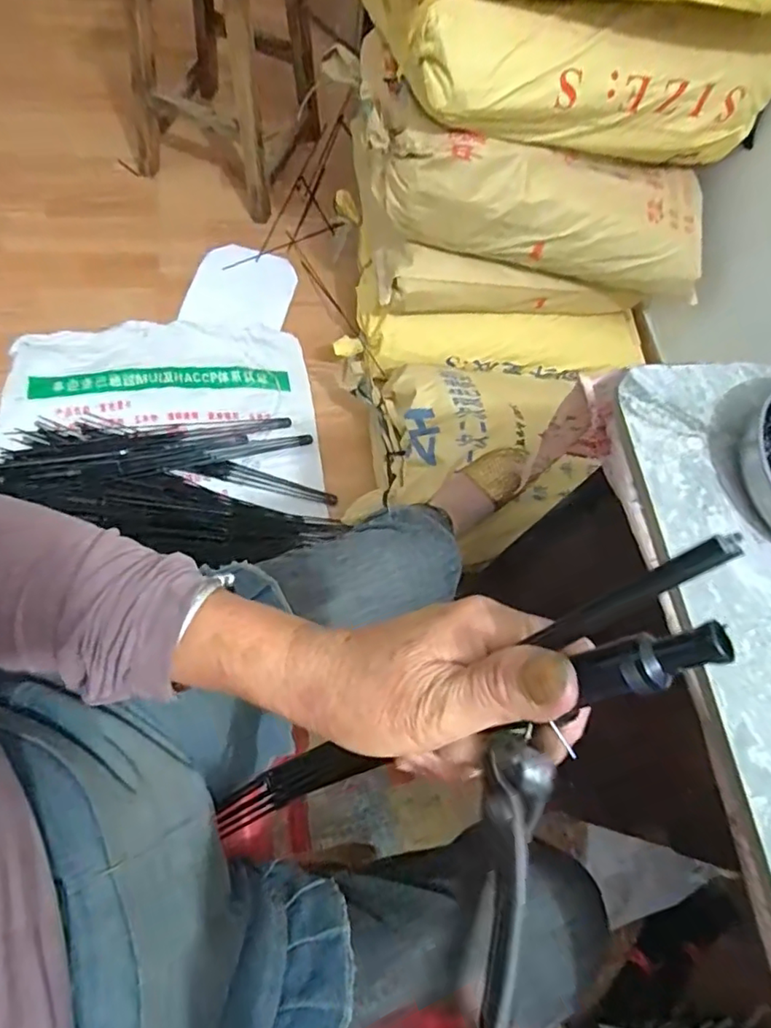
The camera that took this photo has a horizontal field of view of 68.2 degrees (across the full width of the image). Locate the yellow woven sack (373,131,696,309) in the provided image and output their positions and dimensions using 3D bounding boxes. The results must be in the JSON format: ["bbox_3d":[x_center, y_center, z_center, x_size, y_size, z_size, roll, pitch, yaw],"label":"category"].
[{"bbox_3d":[0.284,-0.520,0.980,0.578,0.187,0.178,5,68,-16],"label":"yellow woven sack"}]

